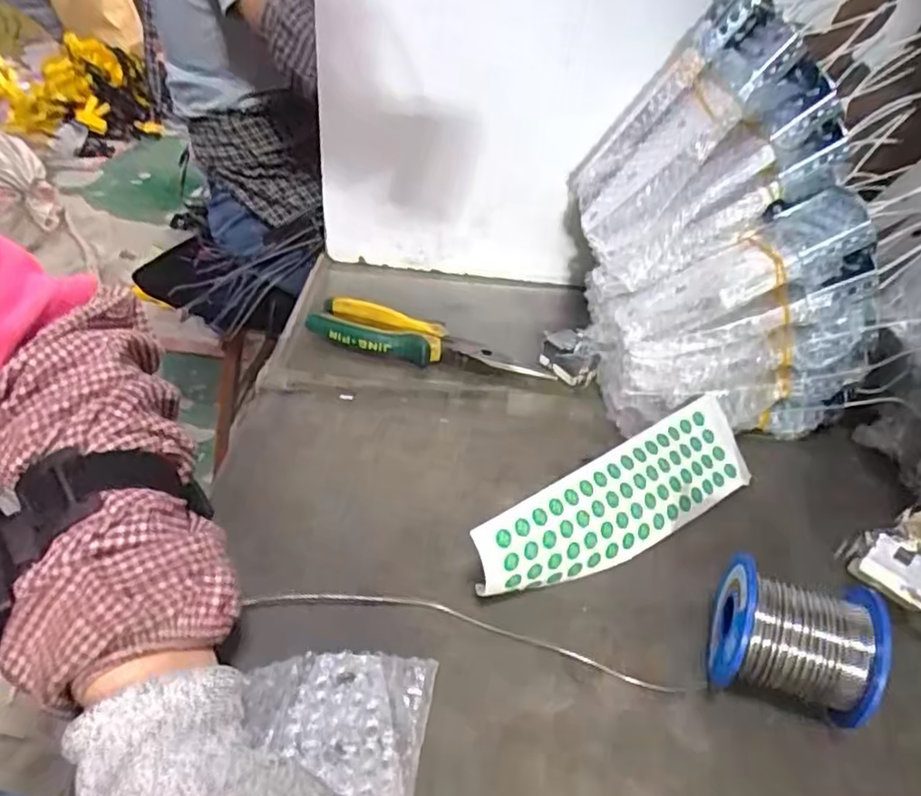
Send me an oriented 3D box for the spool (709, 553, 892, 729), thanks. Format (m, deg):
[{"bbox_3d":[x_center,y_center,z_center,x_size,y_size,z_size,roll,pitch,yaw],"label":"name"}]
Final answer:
[{"bbox_3d":[0.158,0.119,0.325,0.071,0.055,0.053,15,39,12],"label":"spool"}]

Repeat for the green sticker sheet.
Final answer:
[{"bbox_3d":[0.098,0.062,0.403,0.207,0.017,0.060,-23,86,-34],"label":"green sticker sheet"}]

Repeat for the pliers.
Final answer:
[{"bbox_3d":[-0.030,-0.042,0.538,0.196,0.022,0.046,17,40,15],"label":"pliers"}]

